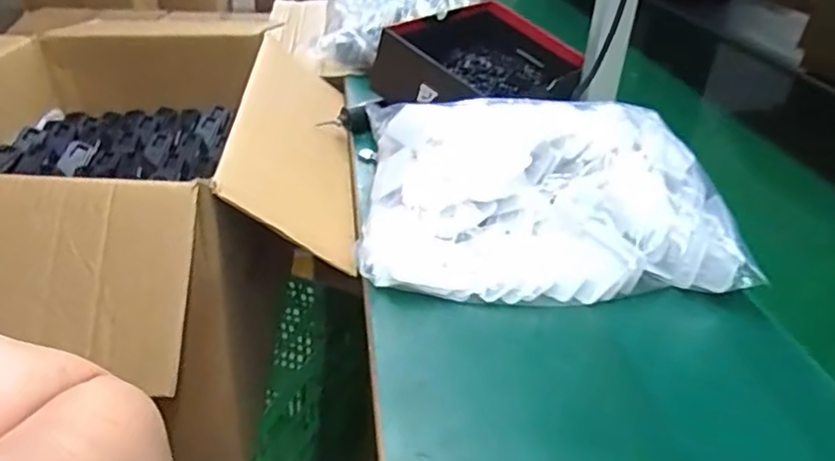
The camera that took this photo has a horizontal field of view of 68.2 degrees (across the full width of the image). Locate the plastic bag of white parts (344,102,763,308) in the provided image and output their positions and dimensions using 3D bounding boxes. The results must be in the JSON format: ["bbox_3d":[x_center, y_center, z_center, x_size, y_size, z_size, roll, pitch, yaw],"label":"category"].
[{"bbox_3d":[0.119,-0.043,0.614,0.341,0.114,0.256,4,33,0],"label":"plastic bag of white parts"}]

